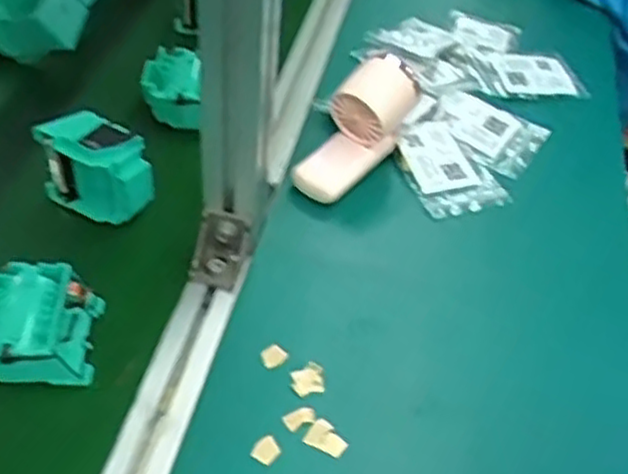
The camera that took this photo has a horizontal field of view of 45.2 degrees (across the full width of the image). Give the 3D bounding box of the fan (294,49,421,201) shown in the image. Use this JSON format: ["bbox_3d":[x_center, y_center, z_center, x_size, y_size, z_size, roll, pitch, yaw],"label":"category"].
[{"bbox_3d":[0.035,-0.088,0.621,0.055,0.125,0.060,38,10,26],"label":"fan"}]

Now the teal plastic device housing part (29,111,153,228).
[{"bbox_3d":[-0.163,-0.051,0.570,0.087,0.070,0.041,25,50,16],"label":"teal plastic device housing part"}]

